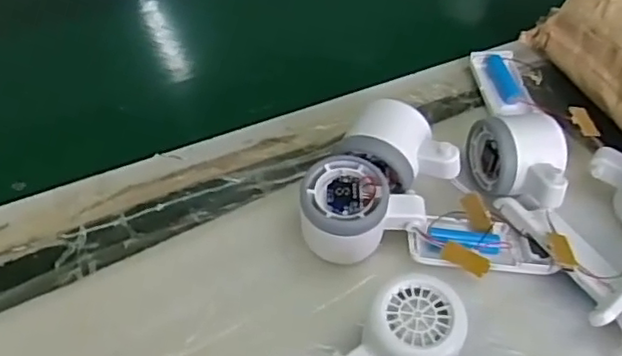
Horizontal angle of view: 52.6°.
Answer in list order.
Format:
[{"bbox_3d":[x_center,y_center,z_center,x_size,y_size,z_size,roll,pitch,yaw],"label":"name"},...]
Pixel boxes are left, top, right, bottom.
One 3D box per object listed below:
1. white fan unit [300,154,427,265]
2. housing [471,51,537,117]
[{"bbox_3d":[0.032,0.028,0.427,0.079,0.050,0.059,19,52,14],"label":"white fan unit"},{"bbox_3d":[0.168,-0.083,0.552,0.042,0.020,0.073,-4,50,-5],"label":"housing"}]

